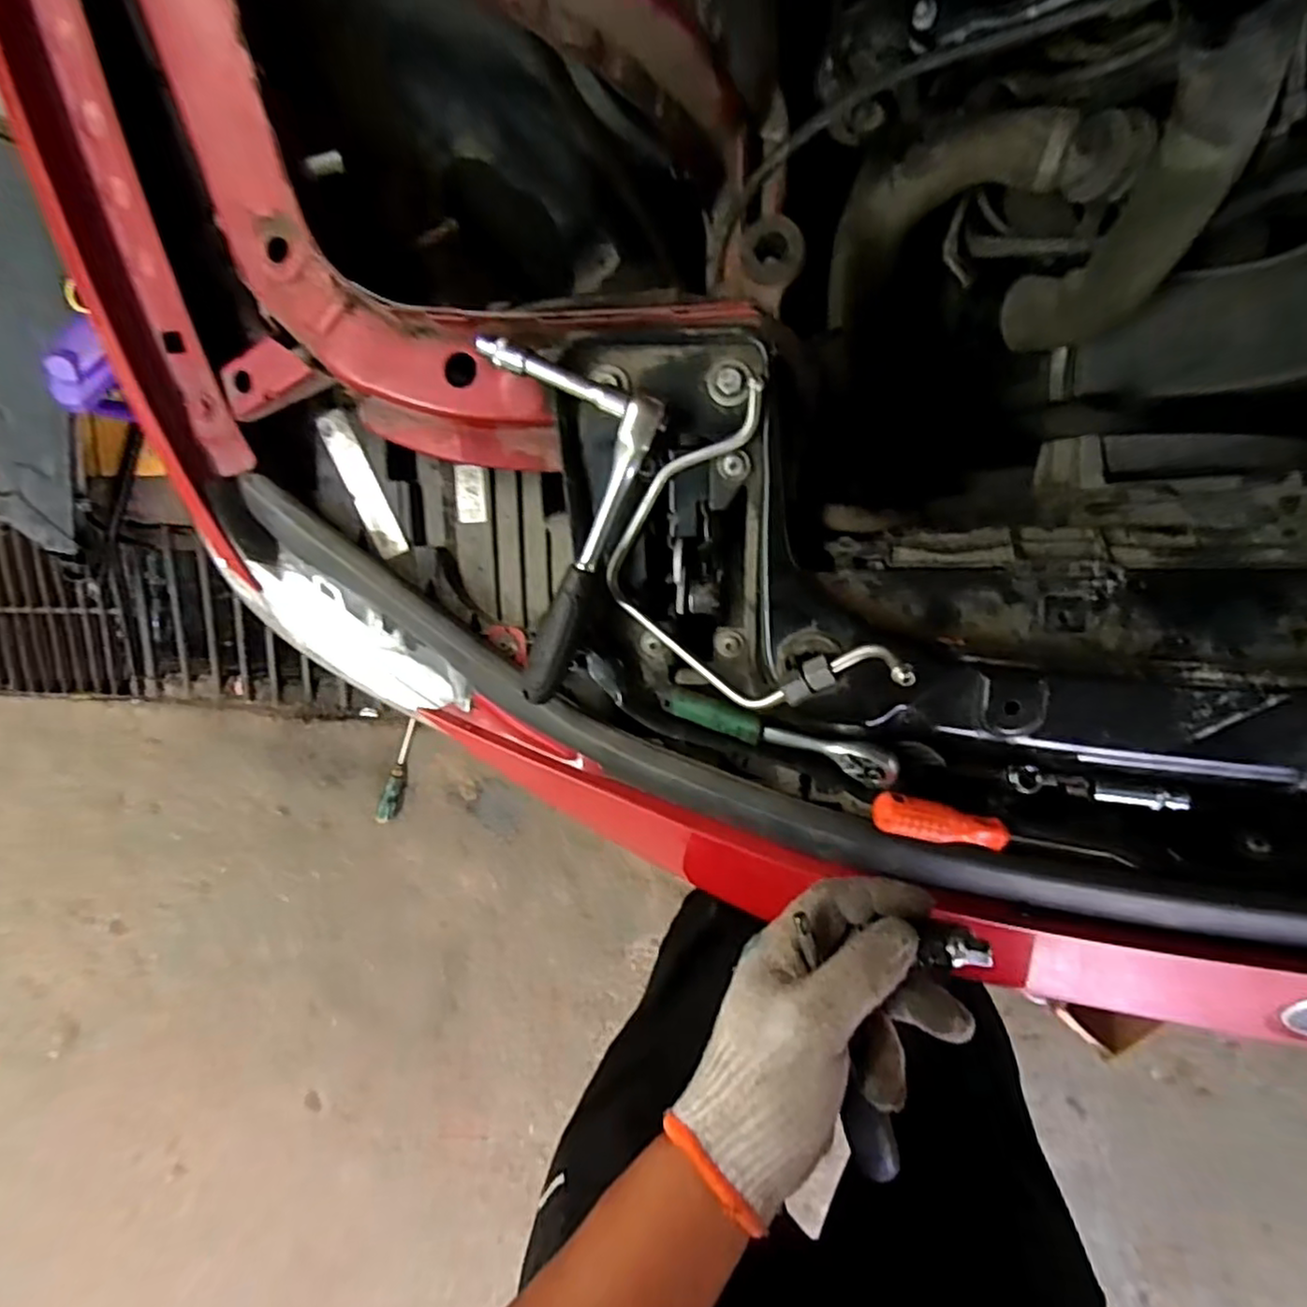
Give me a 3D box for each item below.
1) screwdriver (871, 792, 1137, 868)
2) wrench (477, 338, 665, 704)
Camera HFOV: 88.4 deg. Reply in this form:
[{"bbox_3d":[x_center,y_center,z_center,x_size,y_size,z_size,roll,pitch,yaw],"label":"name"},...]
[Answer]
[{"bbox_3d":[0.206,0.109,0.410,0.145,0.025,0.022,11,101,8],"label":"screwdriver"},{"bbox_3d":[-0.077,-0.075,0.406,0.112,0.034,0.192,23,103,6],"label":"wrench"}]

